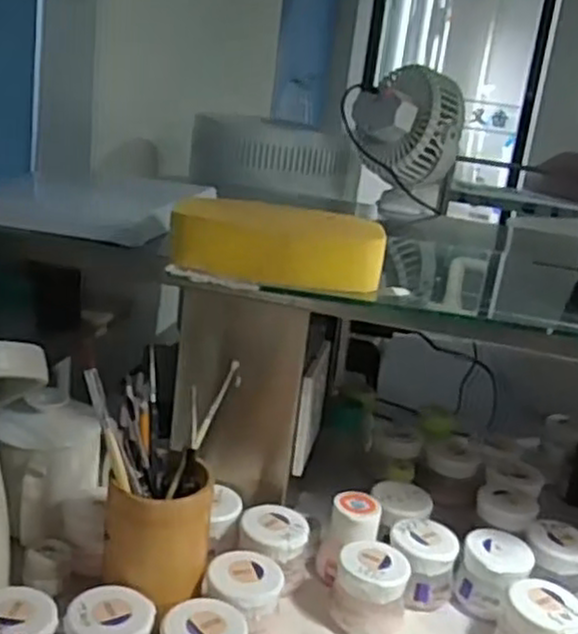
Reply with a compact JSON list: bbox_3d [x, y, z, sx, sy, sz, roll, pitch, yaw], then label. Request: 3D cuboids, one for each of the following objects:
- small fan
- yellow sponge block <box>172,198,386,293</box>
[{"bbox_3d":[0.123,-0.193,0.833,0.108,0.144,0.097,3,18,-14],"label":"small fan"},{"bbox_3d":[-0.005,-0.045,0.474,0.133,0.044,0.045,6,18,-5],"label":"yellow sponge block"}]

